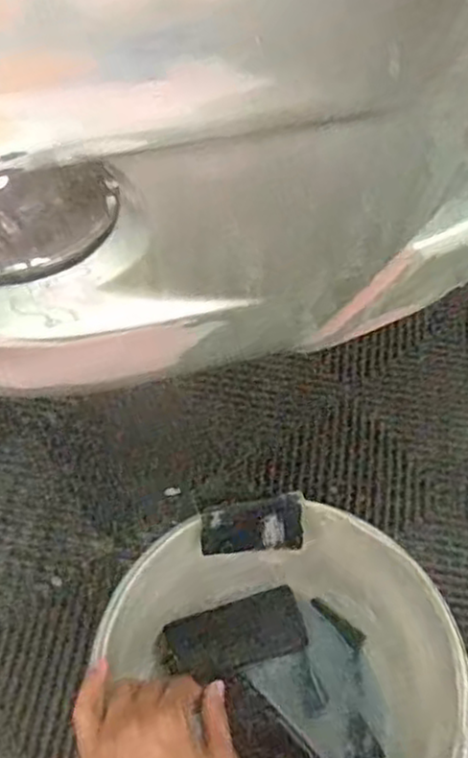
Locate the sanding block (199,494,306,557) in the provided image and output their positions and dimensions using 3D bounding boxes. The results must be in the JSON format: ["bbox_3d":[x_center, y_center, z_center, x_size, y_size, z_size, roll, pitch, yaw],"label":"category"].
[{"bbox_3d":[0.015,0.132,0.669,0.088,0.056,0.023,-5,36,-11],"label":"sanding block"}]

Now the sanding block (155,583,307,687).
[{"bbox_3d":[0.000,0.272,0.798,0.149,0.016,0.068,-14,61,-11],"label":"sanding block"}]

